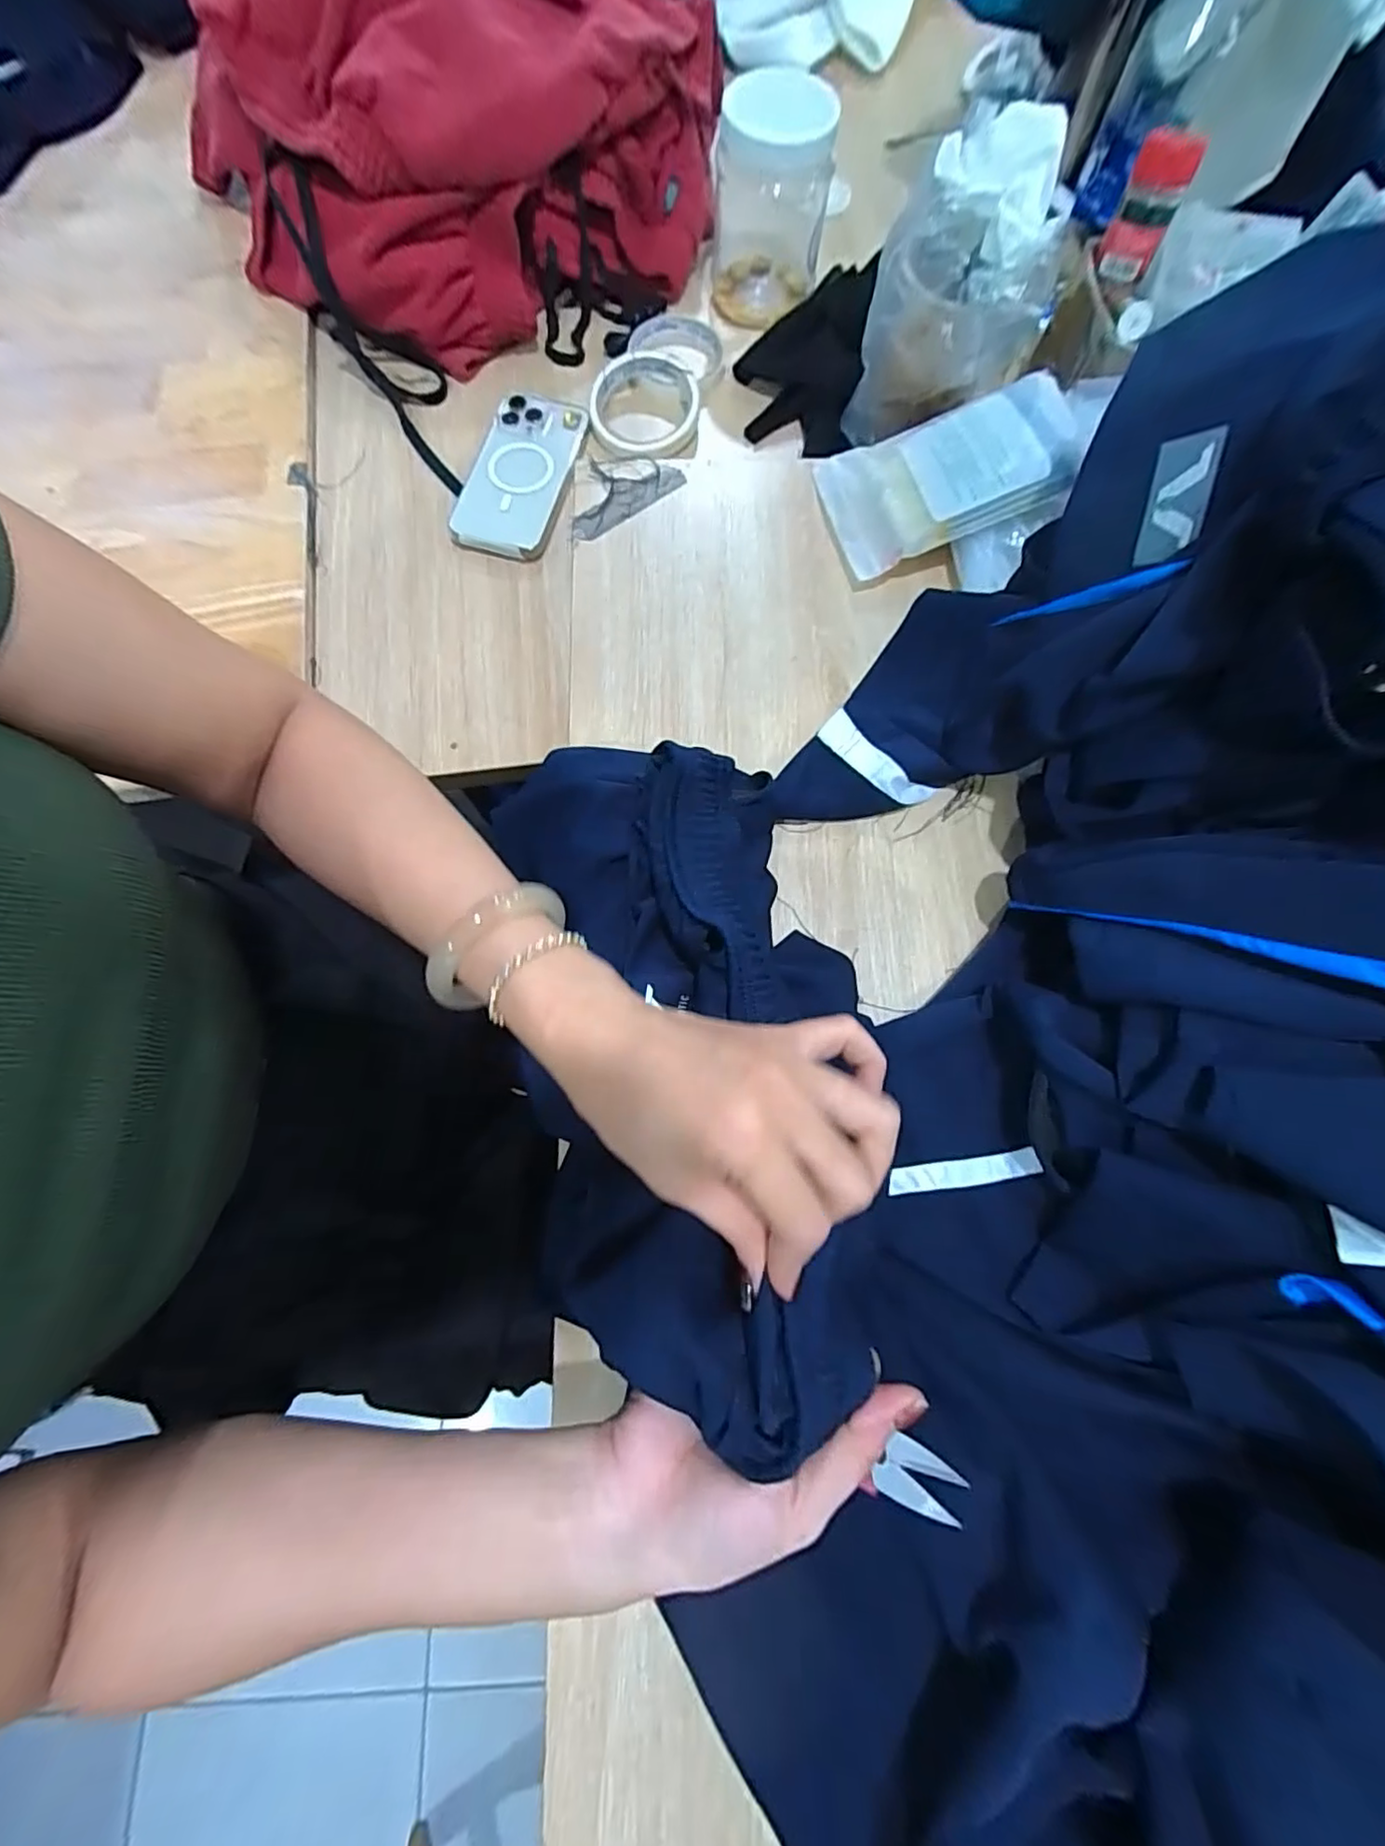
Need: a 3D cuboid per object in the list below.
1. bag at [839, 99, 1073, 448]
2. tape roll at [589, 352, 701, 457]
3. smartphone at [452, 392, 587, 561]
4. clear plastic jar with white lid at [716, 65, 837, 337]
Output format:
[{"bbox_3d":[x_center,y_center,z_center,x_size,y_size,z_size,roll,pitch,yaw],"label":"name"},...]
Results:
[{"bbox_3d":[0.178,-0.421,0.430,0.116,0.166,0.077,24,77,5],"label":"bag"},{"bbox_3d":[-0.042,-0.450,0.544,0.091,0.024,0.088,0,76,-1],"label":"tape roll"},{"bbox_3d":[-0.145,-0.378,0.530,0.081,0.017,0.153,12,76,2],"label":"smartphone"},{"bbox_3d":[0.067,-0.616,0.540,0.092,0.130,0.101,0,76,-1],"label":"clear plastic jar with white lid"}]

